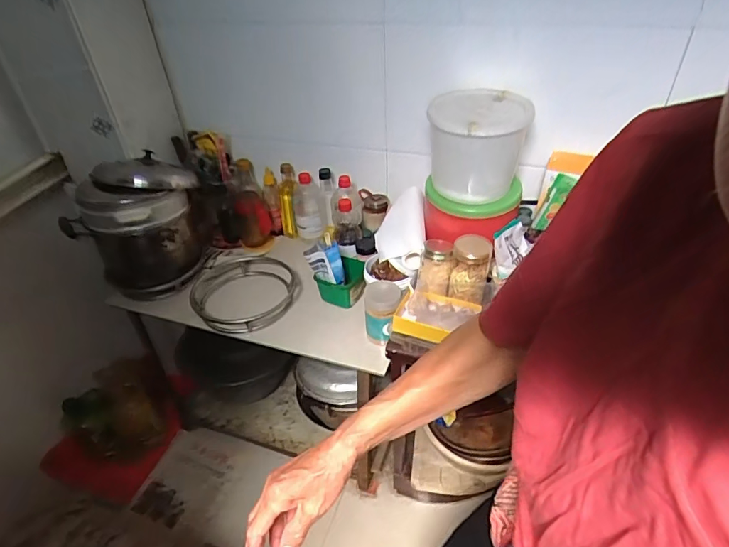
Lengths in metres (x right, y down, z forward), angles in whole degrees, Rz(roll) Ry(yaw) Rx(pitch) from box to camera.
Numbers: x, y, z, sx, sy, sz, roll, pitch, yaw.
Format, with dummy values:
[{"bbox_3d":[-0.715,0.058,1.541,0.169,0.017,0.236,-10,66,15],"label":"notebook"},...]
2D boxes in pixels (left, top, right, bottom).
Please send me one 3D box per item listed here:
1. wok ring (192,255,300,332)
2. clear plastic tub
[{"bbox_3d":[-0.309,0.048,1.172,0.269,0.060,0.250,-1,38,1],"label":"wok ring"},{"bbox_3d":[0.237,-0.263,0.952,0.187,0.195,0.171,-1,38,1],"label":"clear plastic tub"}]

